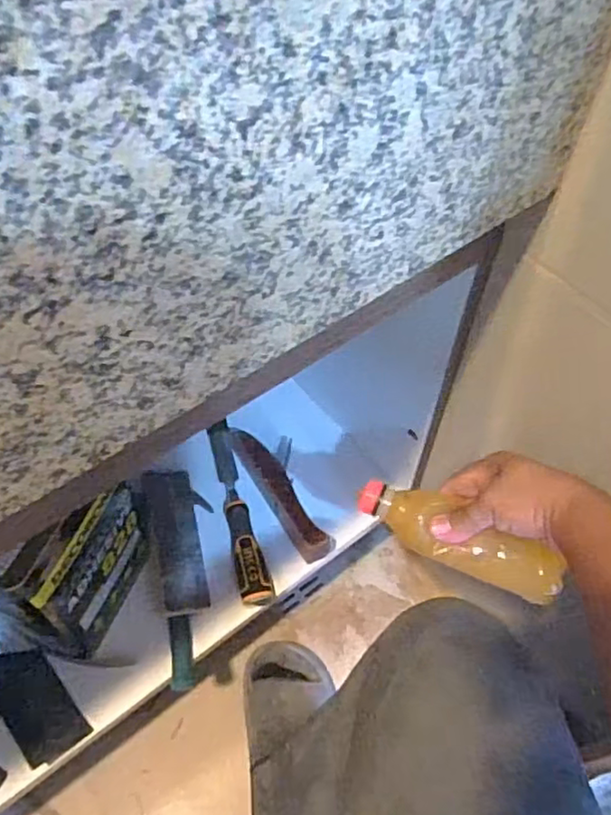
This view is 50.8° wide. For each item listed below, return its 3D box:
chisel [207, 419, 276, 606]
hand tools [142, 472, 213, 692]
[{"bbox_3d":[-0.090,0.122,0.840,0.042,0.036,0.278,-12,56,-9],"label":"chisel"},{"bbox_3d":[-0.149,0.199,0.773,0.073,0.047,0.255,-7,69,-6],"label":"hand tools"}]

